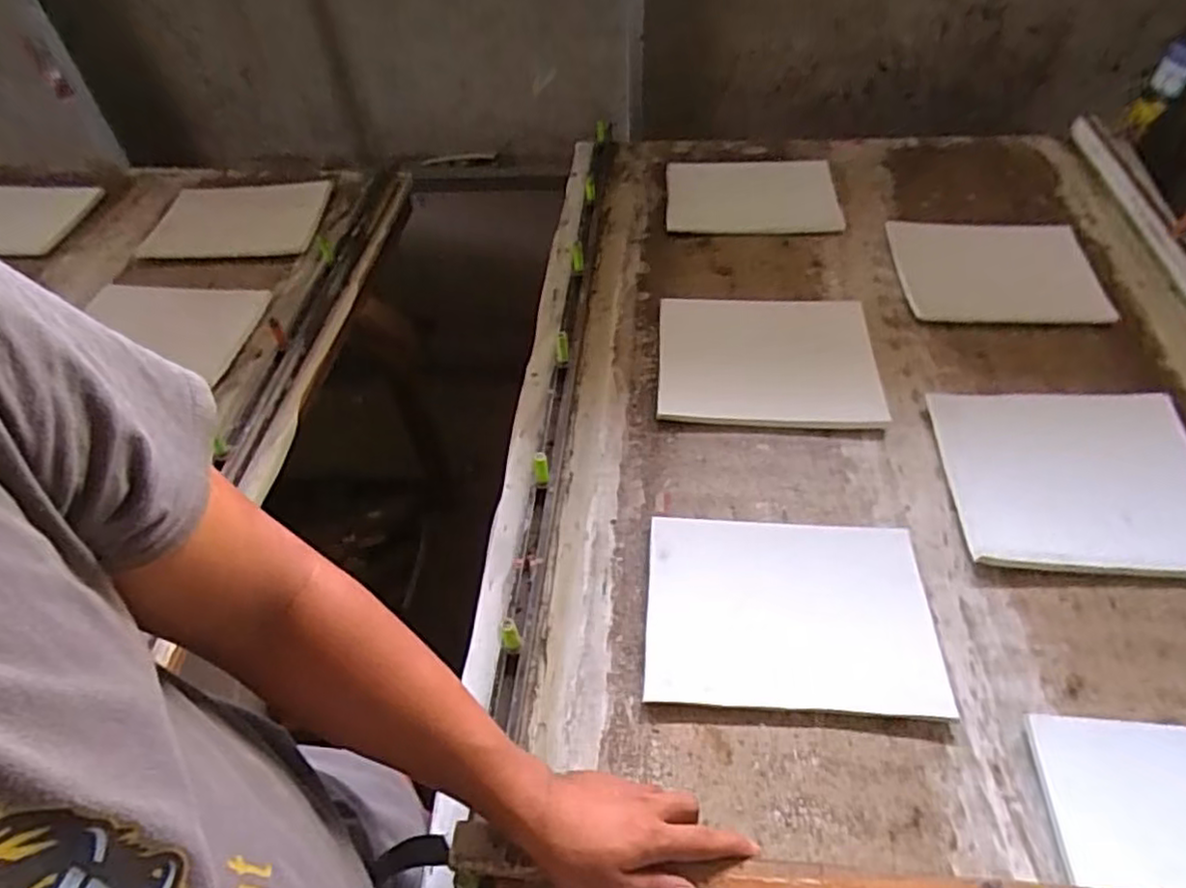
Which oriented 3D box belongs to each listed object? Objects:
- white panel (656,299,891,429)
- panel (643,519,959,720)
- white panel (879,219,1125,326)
[{"bbox_3d":[0.223,-0.109,0.890,0.271,0.017,0.221,1,51,6],"label":"white panel"},{"bbox_3d":[0.192,0.162,0.673,0.271,0.013,0.193,1,51,6],"label":"panel"},{"bbox_3d":[0.563,-0.250,0.967,0.252,0.023,0.206,0,57,14],"label":"white panel"}]

